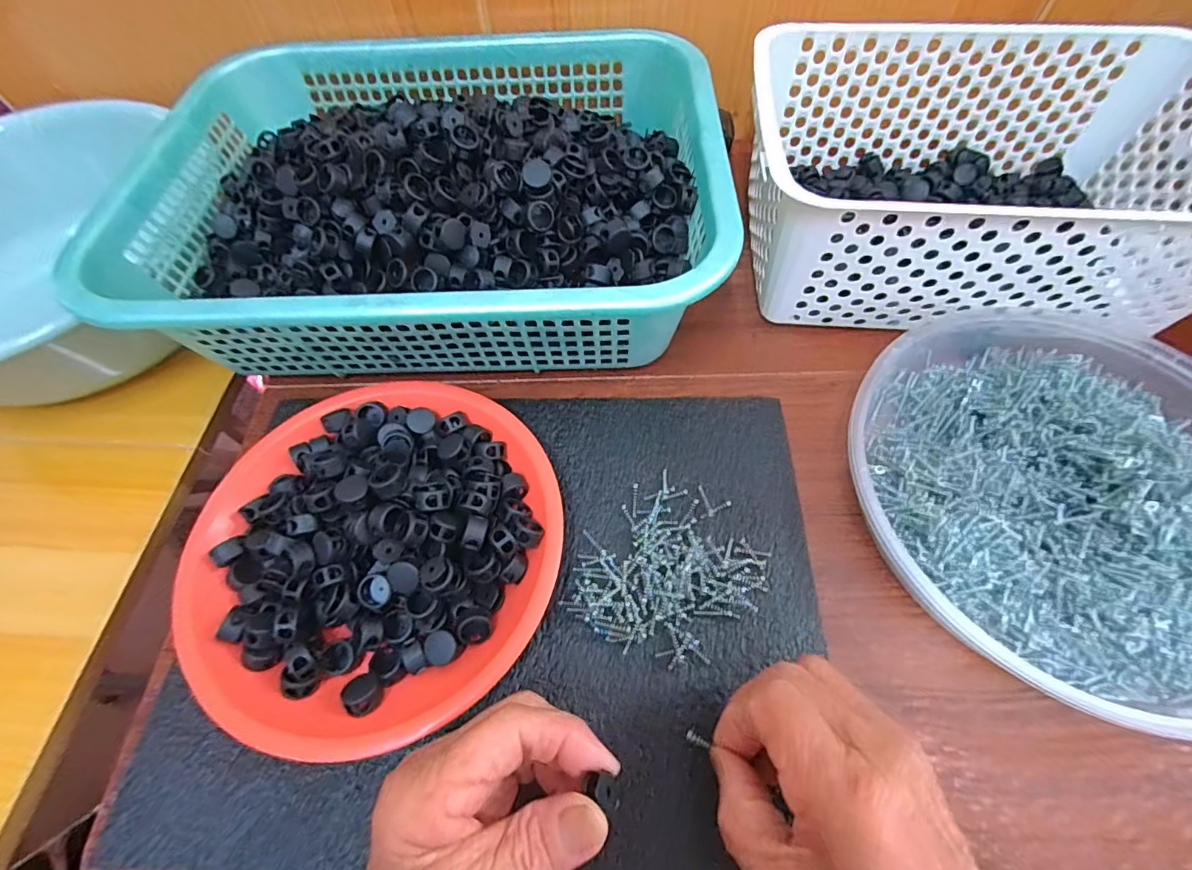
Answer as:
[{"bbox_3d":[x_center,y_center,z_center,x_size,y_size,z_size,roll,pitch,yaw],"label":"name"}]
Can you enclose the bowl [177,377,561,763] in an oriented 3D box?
[{"bbox_3d":[-0.116,0.051,0.266,0.183,0.039,0.194,-1,62,2],"label":"bowl"}]

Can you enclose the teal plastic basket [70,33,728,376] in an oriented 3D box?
[{"bbox_3d":[-0.112,-0.184,0.352,0.378,0.088,0.284,-2,67,-3],"label":"teal plastic basket"}]

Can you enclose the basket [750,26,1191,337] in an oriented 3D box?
[{"bbox_3d":[0.259,-0.181,0.353,0.302,0.104,0.207,2,61,4],"label":"basket"}]

